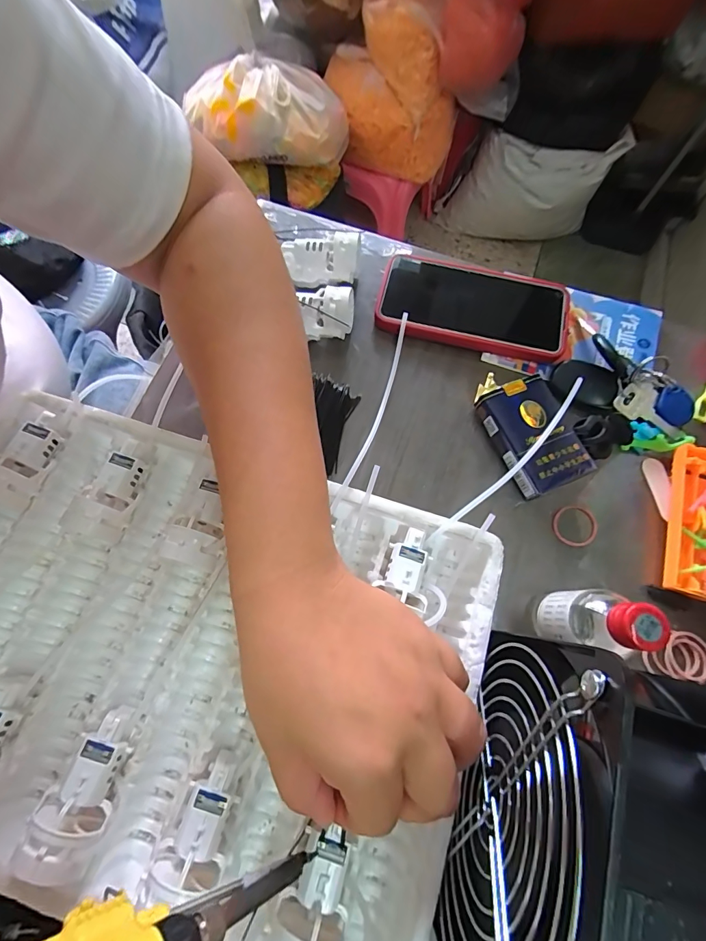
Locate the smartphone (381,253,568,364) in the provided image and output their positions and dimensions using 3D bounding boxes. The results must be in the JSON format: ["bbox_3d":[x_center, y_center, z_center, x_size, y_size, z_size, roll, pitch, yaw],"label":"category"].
[{"bbox_3d":[0.104,-0.141,0.353,0.160,0.019,0.079,12,72,2],"label":"smartphone"}]

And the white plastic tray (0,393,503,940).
[{"bbox_3d":[-0.102,0.108,0.242,0.336,0.055,0.243,17,73,5],"label":"white plastic tray"}]

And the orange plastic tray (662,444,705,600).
[{"bbox_3d":[0.249,0.037,0.294,0.035,0.023,0.109,16,72,4],"label":"orange plastic tray"}]

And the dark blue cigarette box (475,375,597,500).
[{"bbox_3d":[0.138,-0.026,0.311,0.058,0.027,0.082,-21,73,-8],"label":"dark blue cigarette box"}]

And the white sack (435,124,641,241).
[{"bbox_3d":[0.499,-0.811,1.218,0.451,0.288,0.124,9,72,1],"label":"white sack"}]

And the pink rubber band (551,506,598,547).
[{"bbox_3d":[0.165,0.042,0.304,0.032,0.004,0.030,18,72,4],"label":"pink rubber band"}]

